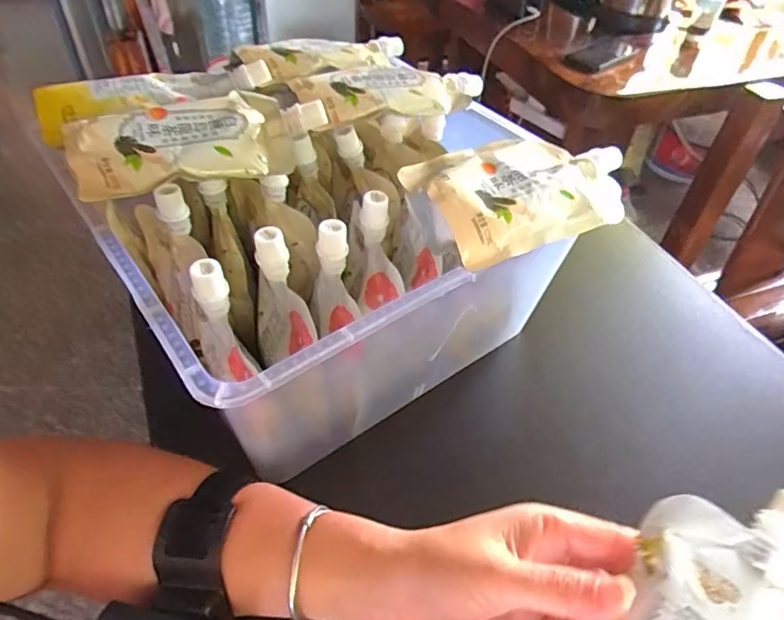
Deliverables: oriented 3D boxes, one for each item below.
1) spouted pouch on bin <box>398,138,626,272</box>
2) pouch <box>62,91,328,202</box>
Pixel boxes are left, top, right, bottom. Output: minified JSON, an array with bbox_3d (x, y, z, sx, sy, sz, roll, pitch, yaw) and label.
[{"bbox_3d":[0.090,-0.079,0.339,0.148,0.026,0.082,-19,50,-20],"label":"spouted pouch on bin"},{"bbox_3d":[-0.117,-0.108,0.337,0.148,0.025,0.067,-15,49,-17],"label":"pouch"}]

